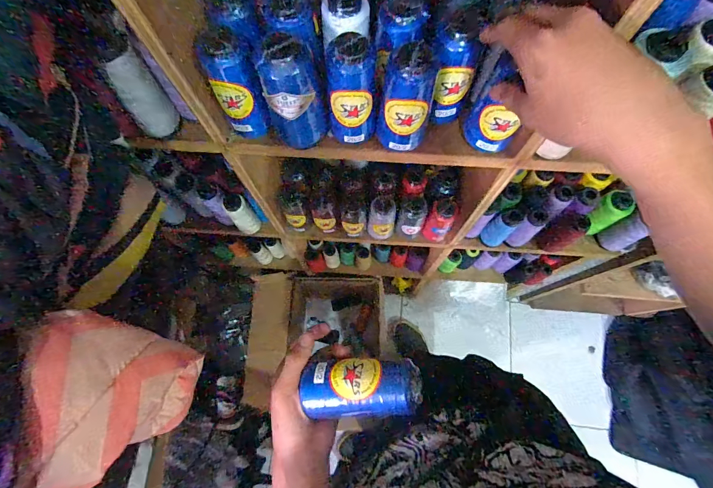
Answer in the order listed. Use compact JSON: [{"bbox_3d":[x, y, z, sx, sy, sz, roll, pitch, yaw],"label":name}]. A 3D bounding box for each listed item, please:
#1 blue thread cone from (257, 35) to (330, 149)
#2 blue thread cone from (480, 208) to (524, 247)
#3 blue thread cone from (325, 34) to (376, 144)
[{"bbox_3d":[-0.060,-0.146,0.352,0.054,0.107,0.062,-15,72,-4],"label":"blue thread cone"},{"bbox_3d":[0.266,-0.028,0.643,0.043,0.103,0.042,0,72,1],"label":"blue thread cone"},{"bbox_3d":[-0.004,-0.147,0.351,0.047,0.093,0.050,-2,72,1],"label":"blue thread cone"}]

